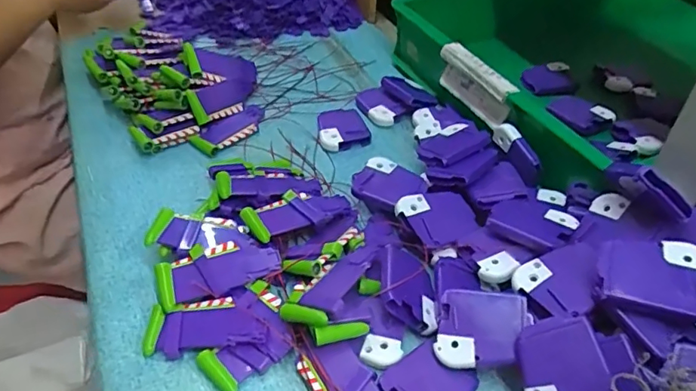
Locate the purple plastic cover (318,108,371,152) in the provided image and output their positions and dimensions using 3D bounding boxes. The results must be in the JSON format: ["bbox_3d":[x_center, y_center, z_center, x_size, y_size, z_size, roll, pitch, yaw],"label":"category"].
[{"bbox_3d":[-0.006,-0.078,0.556,0.053,0.015,0.069,-7,44,-9],"label":"purple plastic cover"}]

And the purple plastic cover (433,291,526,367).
[{"bbox_3d":[0.091,0.091,0.354,0.056,0.011,0.051,3,62,22],"label":"purple plastic cover"}]

